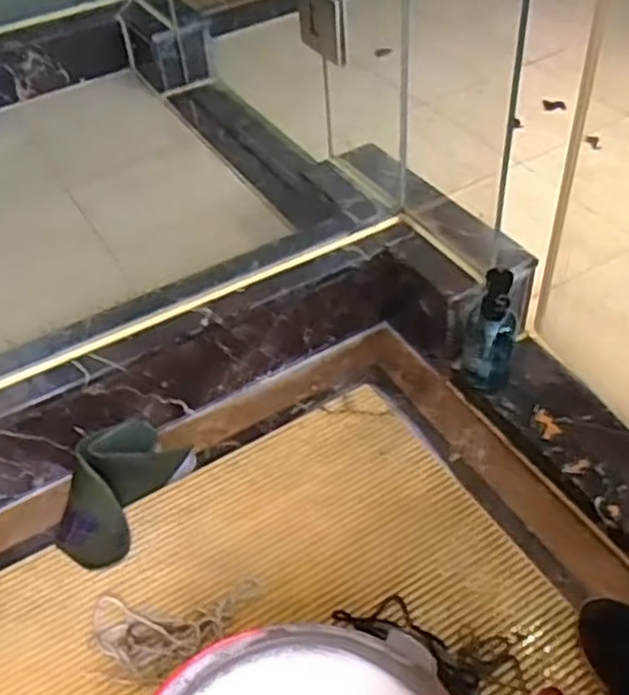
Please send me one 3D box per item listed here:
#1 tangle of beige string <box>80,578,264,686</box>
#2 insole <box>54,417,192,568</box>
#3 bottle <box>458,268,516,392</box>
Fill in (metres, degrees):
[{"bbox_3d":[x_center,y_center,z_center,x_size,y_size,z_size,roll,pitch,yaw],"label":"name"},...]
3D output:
[{"bbox_3d":[-0.151,0.305,0.794,0.182,0.024,0.097,-7,48,-2],"label":"tangle of beige string"},{"bbox_3d":[-0.245,0.168,0.904,0.121,0.054,0.192,14,51,17],"label":"insole"},{"bbox_3d":[0.223,-0.010,0.939,0.066,0.189,0.058,7,47,11],"label":"bottle"}]

